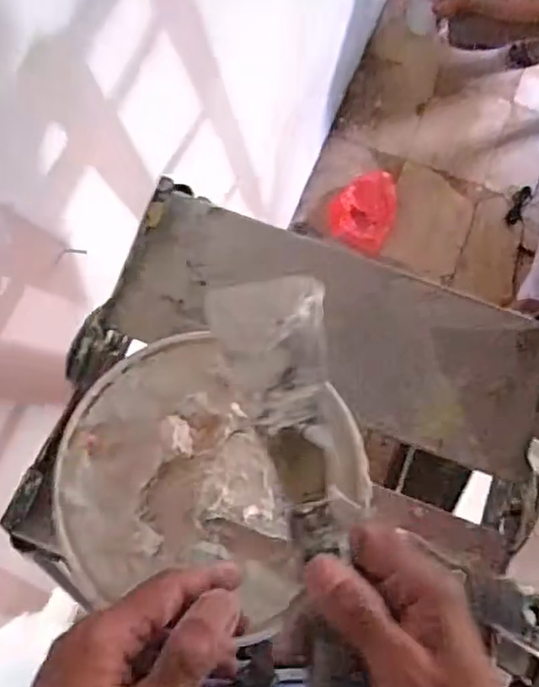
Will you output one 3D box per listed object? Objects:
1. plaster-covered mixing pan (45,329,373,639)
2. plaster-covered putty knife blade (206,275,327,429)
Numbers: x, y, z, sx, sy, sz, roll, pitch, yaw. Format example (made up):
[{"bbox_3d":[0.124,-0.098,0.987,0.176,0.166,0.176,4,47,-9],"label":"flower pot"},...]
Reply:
[{"bbox_3d":[-0.032,0.074,0.374,0.174,0.033,0.153,11,74,1],"label":"plaster-covered mixing pan"},{"bbox_3d":[0.001,0.004,0.302,0.054,0.014,0.069,-6,74,-4],"label":"plaster-covered putty knife blade"}]

